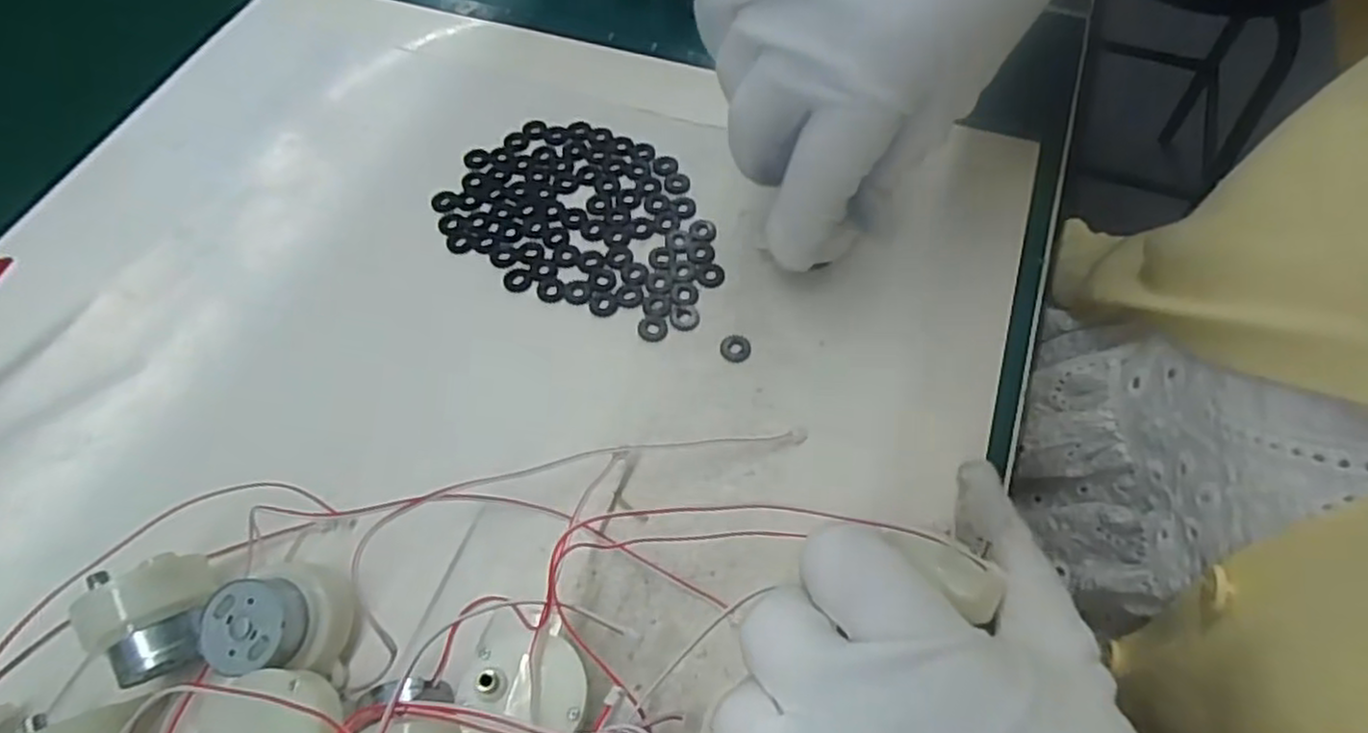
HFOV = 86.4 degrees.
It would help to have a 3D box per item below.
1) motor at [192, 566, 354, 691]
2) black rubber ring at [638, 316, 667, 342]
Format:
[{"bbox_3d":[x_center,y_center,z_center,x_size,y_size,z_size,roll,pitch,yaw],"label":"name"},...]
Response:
[{"bbox_3d":[-0.110,0.070,0.202,0.030,0.028,0.031,1,60,3],"label":"motor"},{"bbox_3d":[-0.011,-0.014,0.263,0.011,0.004,0.010,-1,60,2],"label":"black rubber ring"}]

